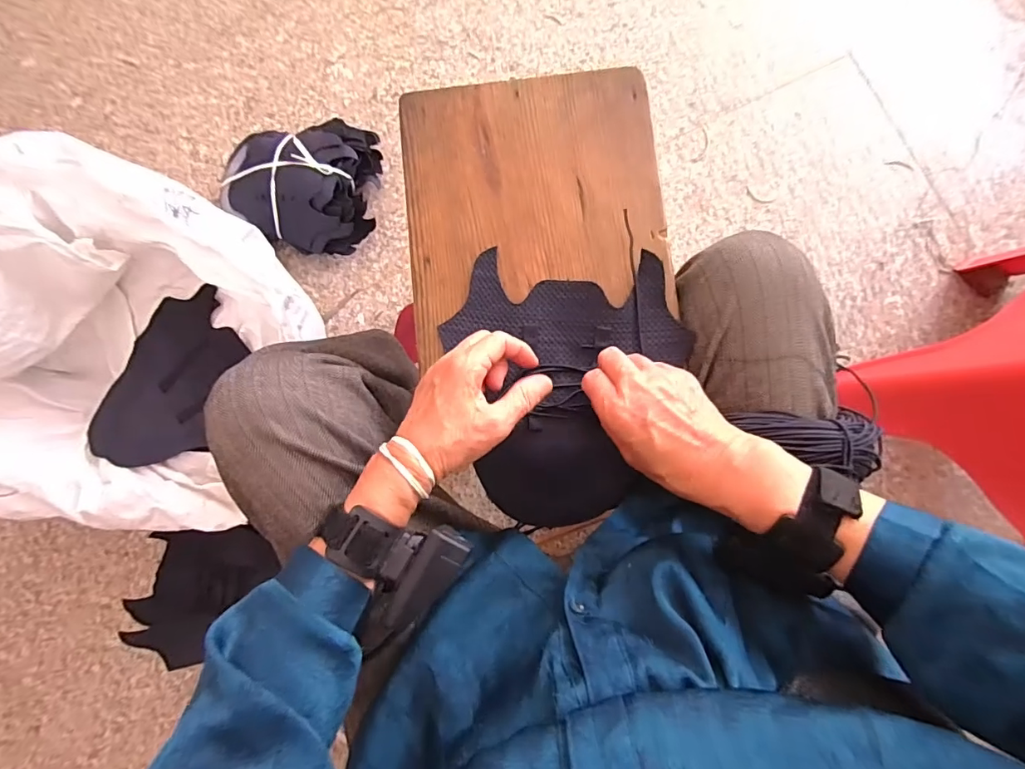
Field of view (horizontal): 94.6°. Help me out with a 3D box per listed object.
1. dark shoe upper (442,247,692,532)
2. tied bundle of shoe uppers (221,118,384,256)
[{"bbox_3d":[0.043,0.006,0.409,0.202,0.027,0.226,5,85,2],"label":"dark shoe upper"},{"bbox_3d":[-0.363,-0.330,0.825,0.283,0.100,0.216,-12,85,0],"label":"tied bundle of shoe uppers"}]

